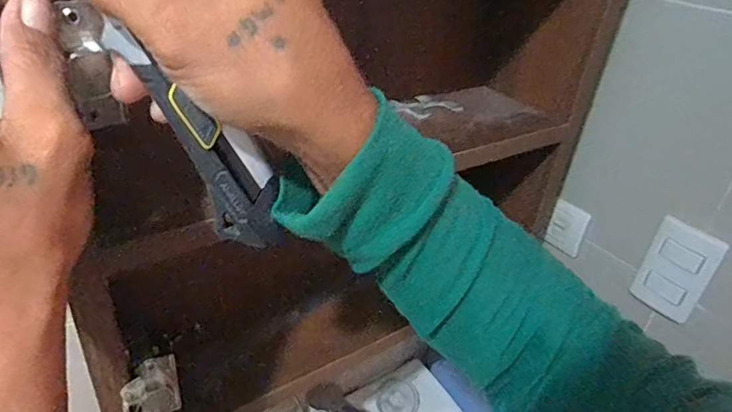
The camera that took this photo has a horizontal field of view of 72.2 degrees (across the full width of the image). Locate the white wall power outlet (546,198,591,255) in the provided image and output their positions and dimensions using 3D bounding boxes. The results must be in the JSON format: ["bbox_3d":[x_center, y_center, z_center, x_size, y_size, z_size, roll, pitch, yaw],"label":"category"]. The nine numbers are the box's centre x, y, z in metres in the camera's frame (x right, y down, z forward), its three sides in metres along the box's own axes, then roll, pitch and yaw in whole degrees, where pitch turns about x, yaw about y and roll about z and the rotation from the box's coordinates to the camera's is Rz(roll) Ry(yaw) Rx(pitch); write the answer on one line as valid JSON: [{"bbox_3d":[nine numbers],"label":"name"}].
[{"bbox_3d":[0.264,0.030,0.658,0.014,0.065,0.049,-17,39,-32],"label":"white wall power outlet"}]

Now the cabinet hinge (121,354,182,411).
[{"bbox_3d":[-0.156,0.134,0.365,0.037,0.045,0.018,-13,36,-27],"label":"cabinet hinge"}]

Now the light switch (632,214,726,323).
[{"bbox_3d":[0.342,0.072,0.555,0.007,0.110,0.067,-16,38,-31],"label":"light switch"}]

